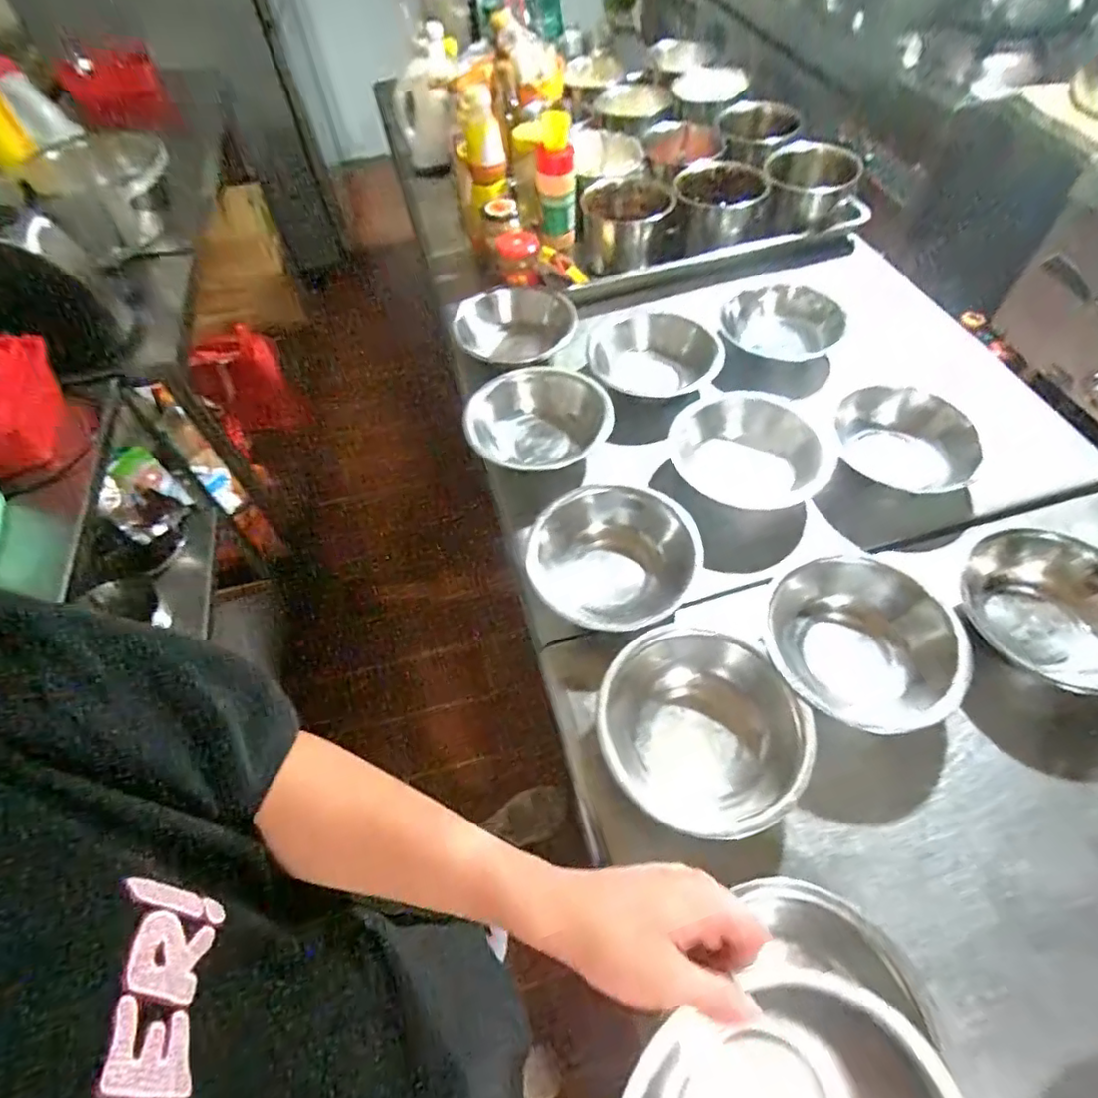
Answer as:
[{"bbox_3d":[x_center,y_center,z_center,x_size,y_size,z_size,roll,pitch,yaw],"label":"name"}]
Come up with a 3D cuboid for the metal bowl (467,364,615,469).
[{"bbox_3d":[-0.014,-0.170,0.818,0.193,0.085,0.182,-2,56,3],"label":"metal bowl"}]

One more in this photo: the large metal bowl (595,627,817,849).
[{"bbox_3d":[0.147,0.176,0.571,0.177,0.064,0.188,-2,56,3],"label":"large metal bowl"}]

